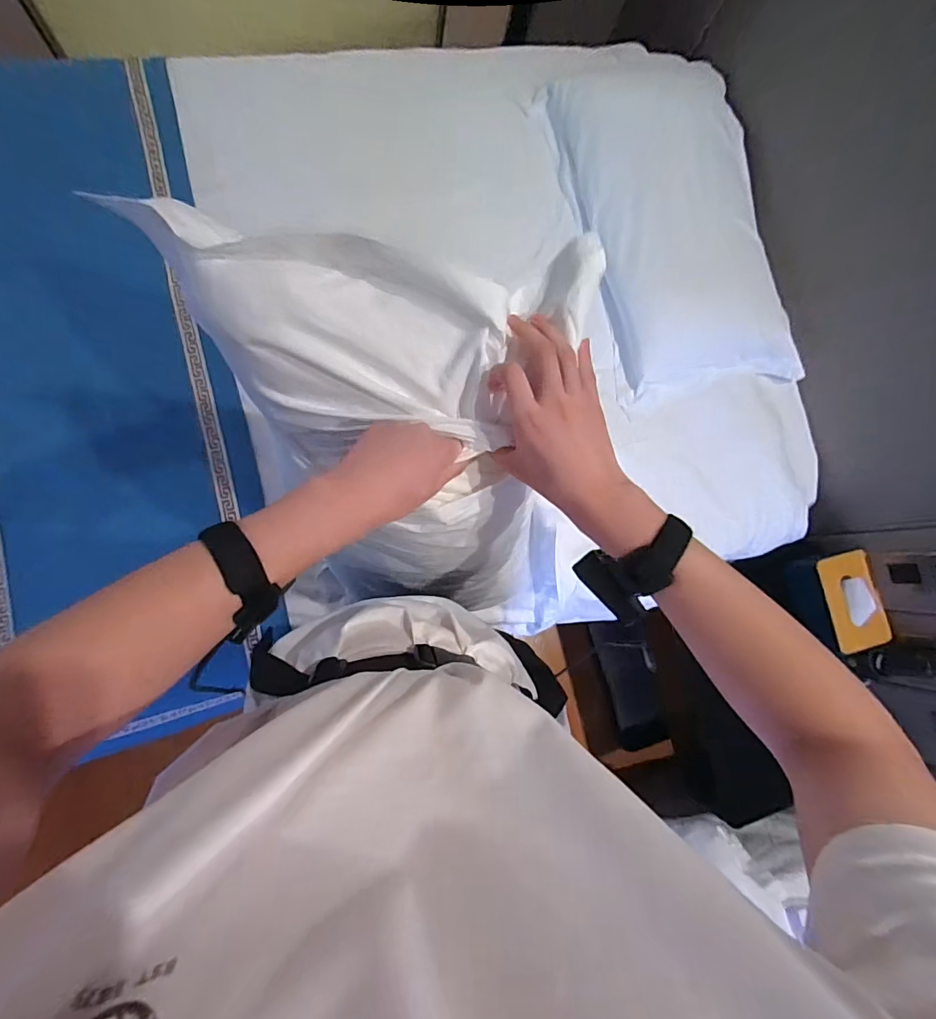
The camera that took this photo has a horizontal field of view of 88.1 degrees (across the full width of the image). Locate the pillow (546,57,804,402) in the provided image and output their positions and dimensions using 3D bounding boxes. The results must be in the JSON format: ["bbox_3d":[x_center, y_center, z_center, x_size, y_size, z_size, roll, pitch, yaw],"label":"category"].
[{"bbox_3d":[0.453,-0.612,0.984,0.408,0.112,0.717,-14,87,-5],"label":"pillow"}]

